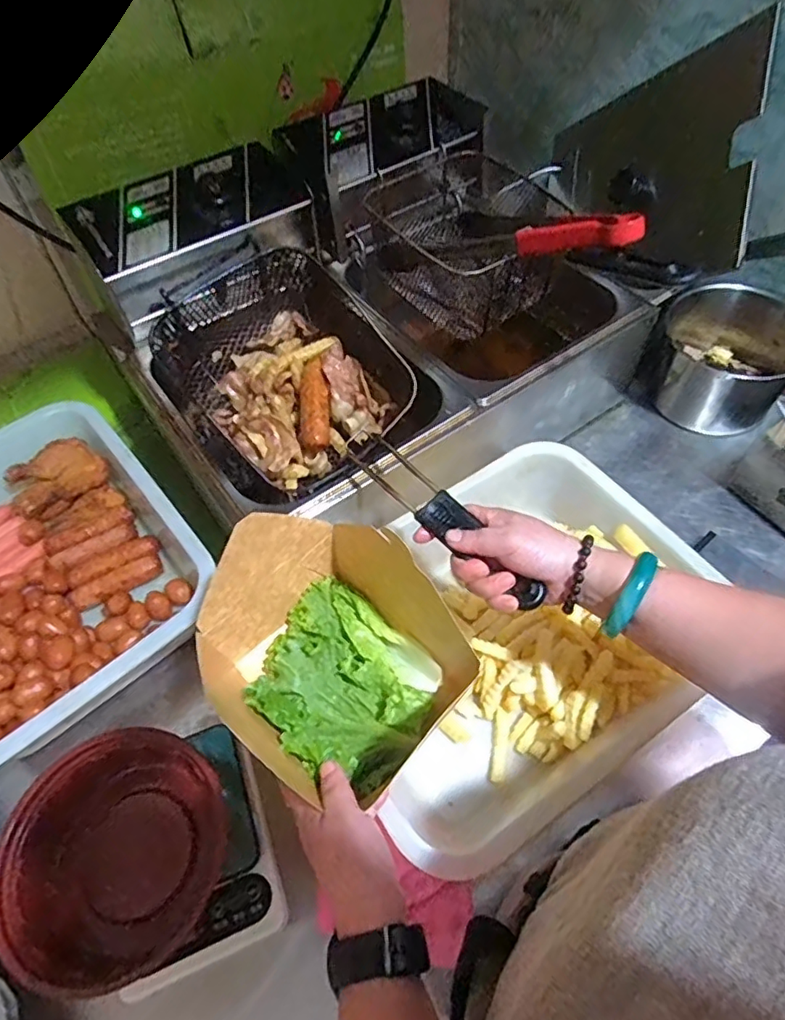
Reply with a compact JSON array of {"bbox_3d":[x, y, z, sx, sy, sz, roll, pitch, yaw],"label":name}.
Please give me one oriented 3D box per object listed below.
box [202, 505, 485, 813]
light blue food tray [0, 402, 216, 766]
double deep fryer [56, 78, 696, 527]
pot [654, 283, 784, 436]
[{"bbox_3d":[-0.045,0.100,0.447,0.180,0.113,0.181,35,64,24],"label":"box"},{"bbox_3d":[-0.386,0.066,0.622,0.297,0.085,0.362,-37,61,-21],"label":"light blue food tray"},{"bbox_3d":[-0.009,-0.232,0.701,0.538,0.290,0.437,-34,60,-19],"label":"double deep fryer"},{"bbox_3d":[0.439,-0.202,0.772,0.179,0.113,0.167,32,63,23],"label":"pot"}]

